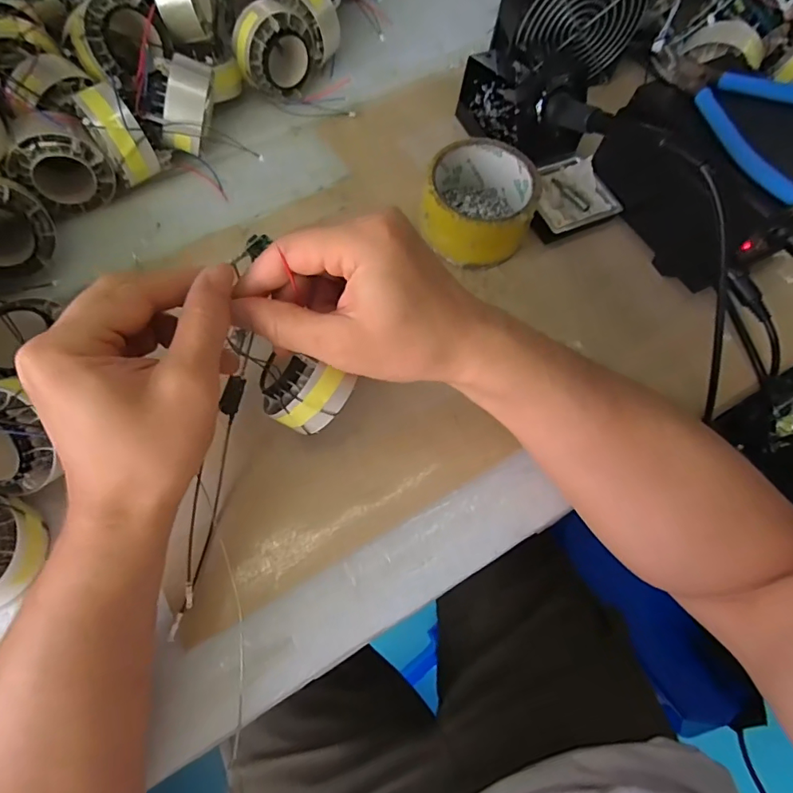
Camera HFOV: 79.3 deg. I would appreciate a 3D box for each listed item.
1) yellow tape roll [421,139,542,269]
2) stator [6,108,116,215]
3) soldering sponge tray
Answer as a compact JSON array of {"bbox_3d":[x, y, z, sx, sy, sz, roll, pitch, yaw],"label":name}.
[{"bbox_3d":[0.064,-0.150,0.373,0.079,0.044,0.083,1,68,-2],"label":"yellow tape roll"},{"bbox_3d":[-0.248,-0.171,0.353,0.061,0.061,0.034,-31,73,-13],"label":"stator"},{"bbox_3d":[0.139,-0.165,0.397,0.071,0.017,0.067,-24,71,-11],"label":"soldering sponge tray"}]

